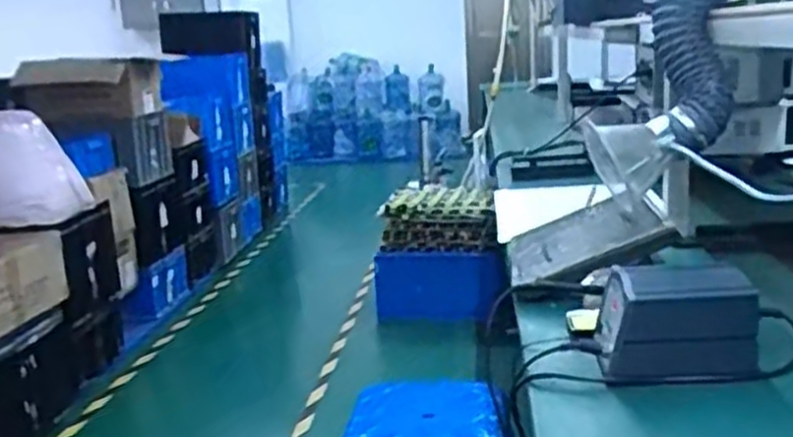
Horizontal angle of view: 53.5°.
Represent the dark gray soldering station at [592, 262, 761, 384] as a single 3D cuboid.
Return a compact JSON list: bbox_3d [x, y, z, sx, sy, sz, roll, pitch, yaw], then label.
[{"bbox_3d":[0.325,0.119,0.931,0.170,0.110,0.117,-2,13,9],"label":"dark gray soldering station"}]

